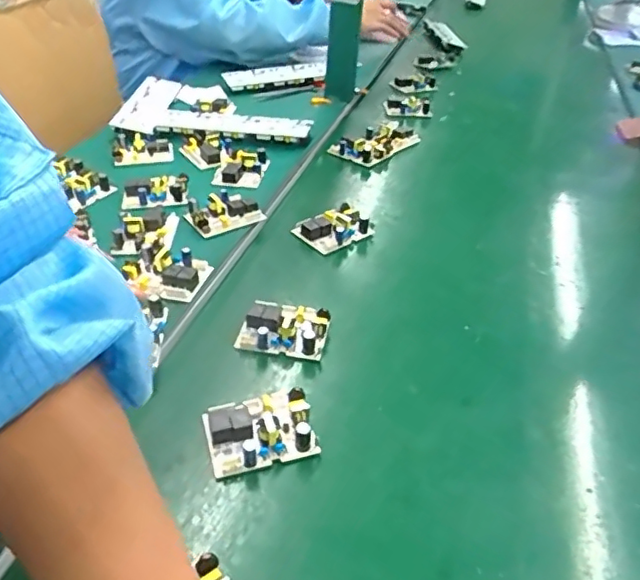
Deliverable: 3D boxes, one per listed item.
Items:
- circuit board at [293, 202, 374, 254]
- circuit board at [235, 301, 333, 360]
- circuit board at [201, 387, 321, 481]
[{"bbox_3d":[0.017,-0.073,0.703,0.082,0.026,0.055,-18,41,-26],"label":"circuit board"},{"bbox_3d":[-0.034,0.036,0.553,0.079,0.026,0.056,10,37,9],"label":"circuit board"},{"bbox_3d":[-0.046,0.106,0.451,0.079,0.028,0.059,-11,39,-17],"label":"circuit board"}]

